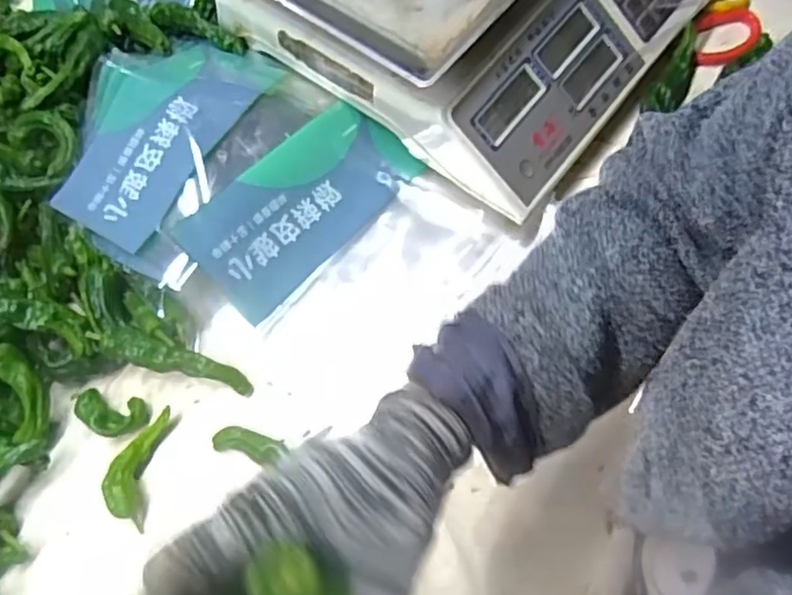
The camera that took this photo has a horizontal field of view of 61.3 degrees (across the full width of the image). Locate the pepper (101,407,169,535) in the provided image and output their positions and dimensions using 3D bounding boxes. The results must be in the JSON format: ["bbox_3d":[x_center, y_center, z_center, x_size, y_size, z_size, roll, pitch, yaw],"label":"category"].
[{"bbox_3d":[-0.198,0.126,0.505,0.028,0.025,0.088,5,67,4],"label":"pepper"}]

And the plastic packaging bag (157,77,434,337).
[{"bbox_3d":[-0.093,-0.091,0.573,0.138,0.038,0.208,44,65,-5],"label":"plastic packaging bag"}]

